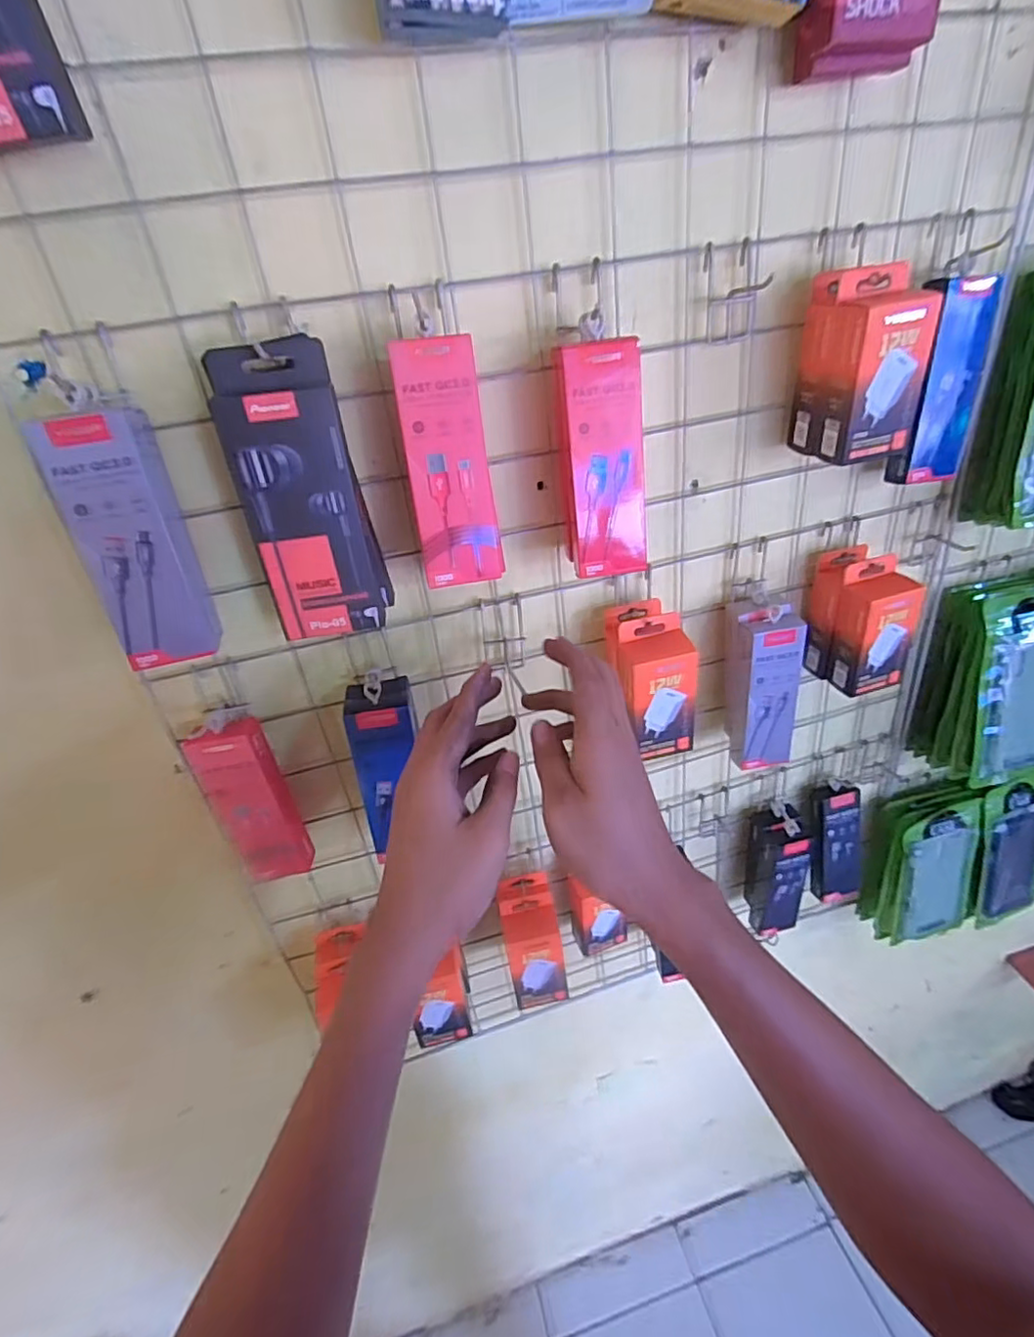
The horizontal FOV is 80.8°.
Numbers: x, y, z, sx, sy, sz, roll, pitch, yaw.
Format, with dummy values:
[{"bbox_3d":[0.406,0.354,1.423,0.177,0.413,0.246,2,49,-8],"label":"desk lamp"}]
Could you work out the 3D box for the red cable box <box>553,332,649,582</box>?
[{"bbox_3d":[0.059,-0.139,0.418,0.057,0.148,0.016,-7,29,-2],"label":"red cable box"}]

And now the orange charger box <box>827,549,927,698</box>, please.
[{"bbox_3d":[0.331,-0.038,0.566,0.059,0.117,0.043,-10,30,-7],"label":"orange charger box"}]

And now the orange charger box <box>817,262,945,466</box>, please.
[{"bbox_3d":[0.260,-0.218,0.443,0.063,0.119,0.043,-10,30,-7],"label":"orange charger box"}]

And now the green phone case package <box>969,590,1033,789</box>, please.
[{"bbox_3d":[0.545,0.022,0.650,0.124,0.211,0.016,-10,15,-10],"label":"green phone case package"}]

